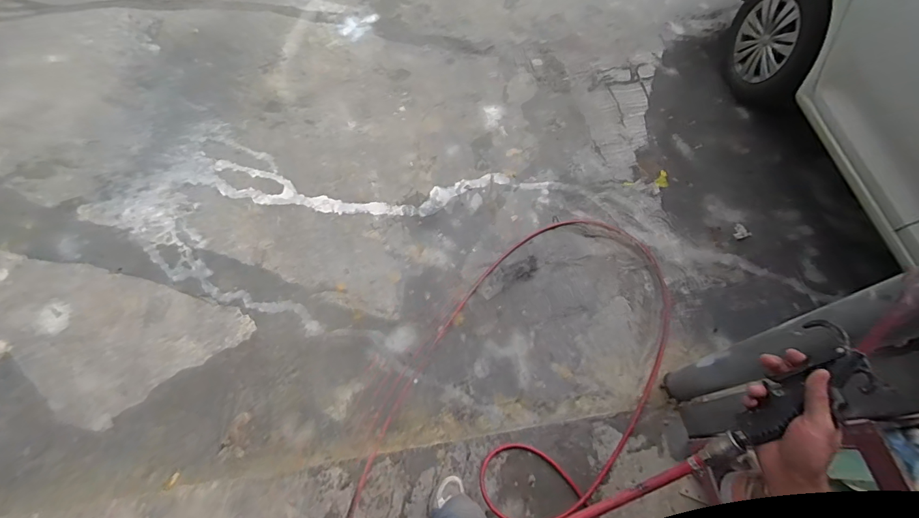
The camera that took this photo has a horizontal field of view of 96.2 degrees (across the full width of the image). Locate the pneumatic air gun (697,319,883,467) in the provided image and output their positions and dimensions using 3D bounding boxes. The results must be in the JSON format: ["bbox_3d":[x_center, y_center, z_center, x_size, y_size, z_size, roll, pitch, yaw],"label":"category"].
[{"bbox_3d":[0.366,0.168,0.476,0.062,0.049,0.209,44,108,16],"label":"pneumatic air gun"}]

